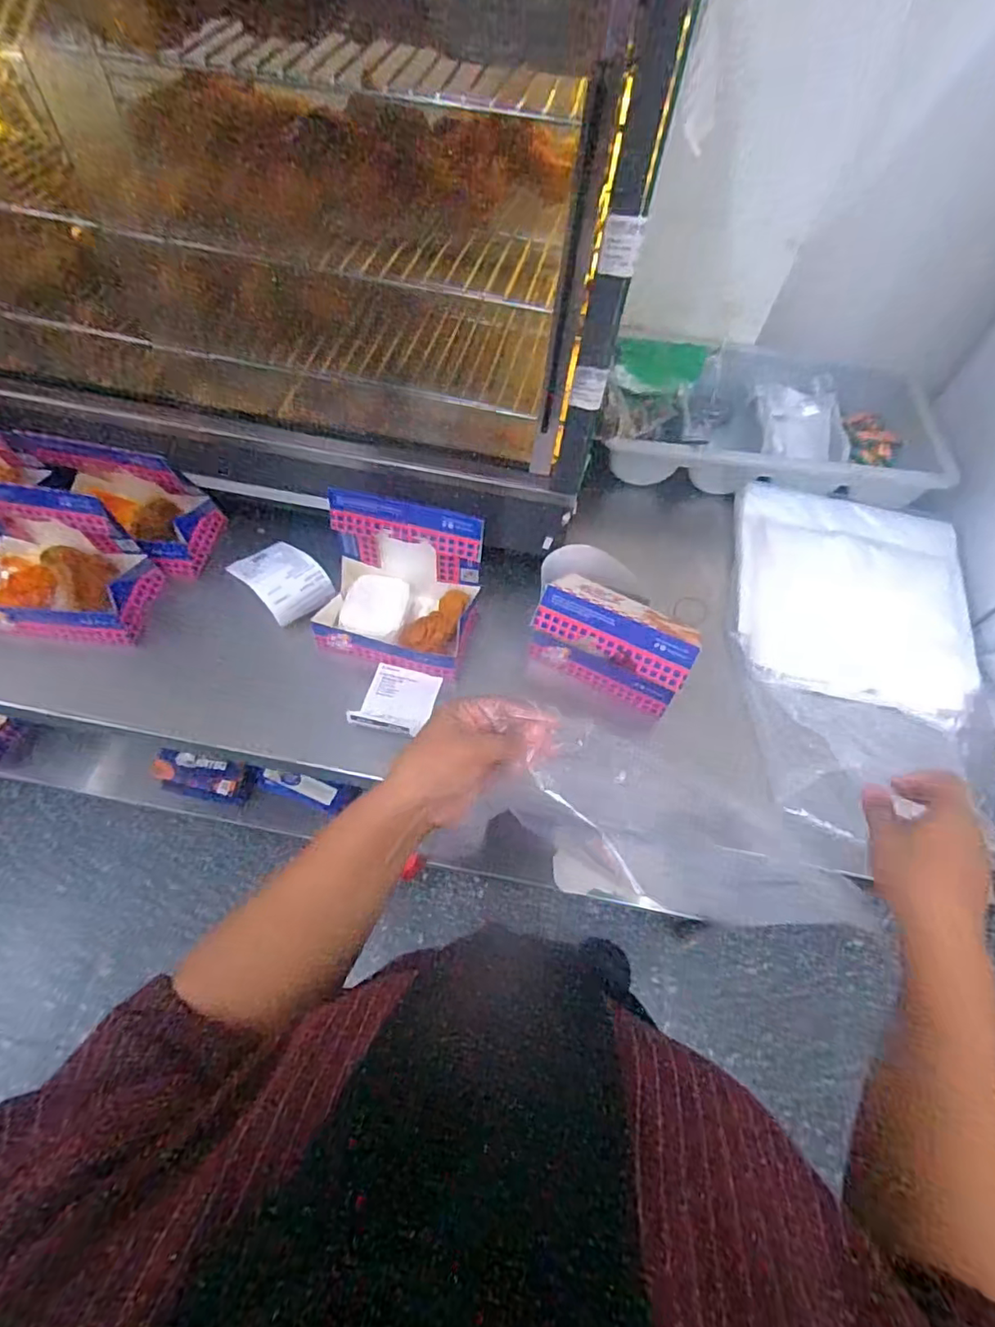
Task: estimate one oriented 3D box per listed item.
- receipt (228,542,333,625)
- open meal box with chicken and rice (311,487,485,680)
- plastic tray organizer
[{"bbox_3d":[-0.271,-0.112,0.744,0.089,0.044,0.138,-39,70,-23],"label":"receipt"},{"bbox_3d":[-0.120,-0.089,0.689,0.190,0.148,0.140,14,60,4],"label":"open meal box with chicken and rice"},{"bbox_3d":[0.424,-0.386,0.927,0.527,0.085,0.301,8,59,0],"label":"plastic tray organizer"}]

